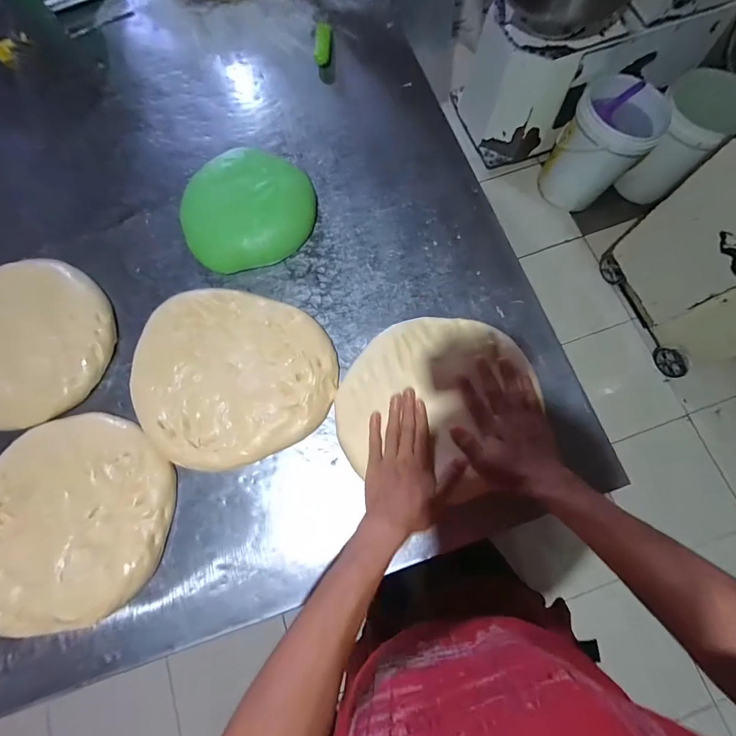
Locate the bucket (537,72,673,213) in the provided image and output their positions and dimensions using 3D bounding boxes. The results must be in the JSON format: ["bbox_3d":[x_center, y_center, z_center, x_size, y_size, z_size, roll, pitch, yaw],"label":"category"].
[{"bbox_3d":[0.893,-0.851,1.405,0.300,0.321,0.315,43,80,13],"label":"bucket"}]

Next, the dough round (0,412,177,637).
[{"bbox_3d":[-0.403,0.200,0.495,0.258,0.030,0.262,0,75,1],"label":"dough round"}]

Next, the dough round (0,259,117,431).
[{"bbox_3d":[-0.524,-0.045,0.553,0.251,0.046,0.268,-11,75,-2],"label":"dough round"}]

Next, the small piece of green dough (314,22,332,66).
[{"bbox_3d":[-0.085,-0.615,0.690,0.029,0.023,0.090,2,75,1],"label":"small piece of green dough"}]

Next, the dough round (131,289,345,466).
[{"bbox_3d":[-0.198,0.014,0.537,0.288,0.031,0.253,17,76,5],"label":"dough round"}]

